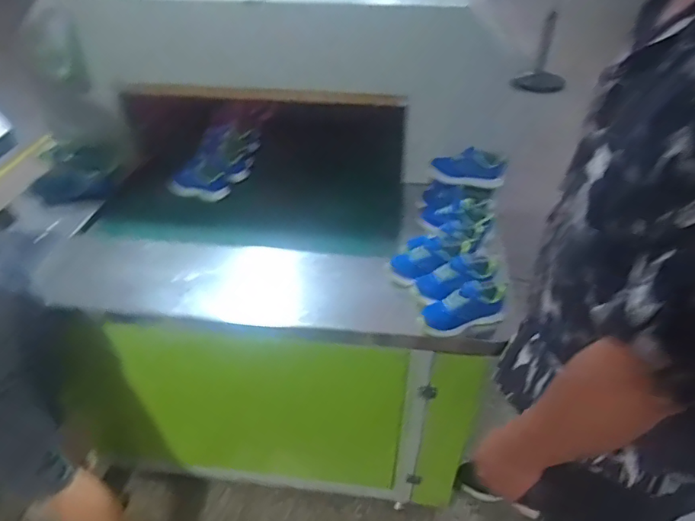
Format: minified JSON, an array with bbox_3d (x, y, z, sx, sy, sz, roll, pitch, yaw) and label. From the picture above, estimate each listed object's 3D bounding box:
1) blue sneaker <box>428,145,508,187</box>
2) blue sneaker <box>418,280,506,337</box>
[{"bbox_3d":[0.296,-0.225,1.284,0.182,0.073,0.074,7,36,28],"label":"blue sneaker"},{"bbox_3d":[0.229,0.087,1.008,0.178,0.083,0.065,-11,39,-14],"label":"blue sneaker"}]

